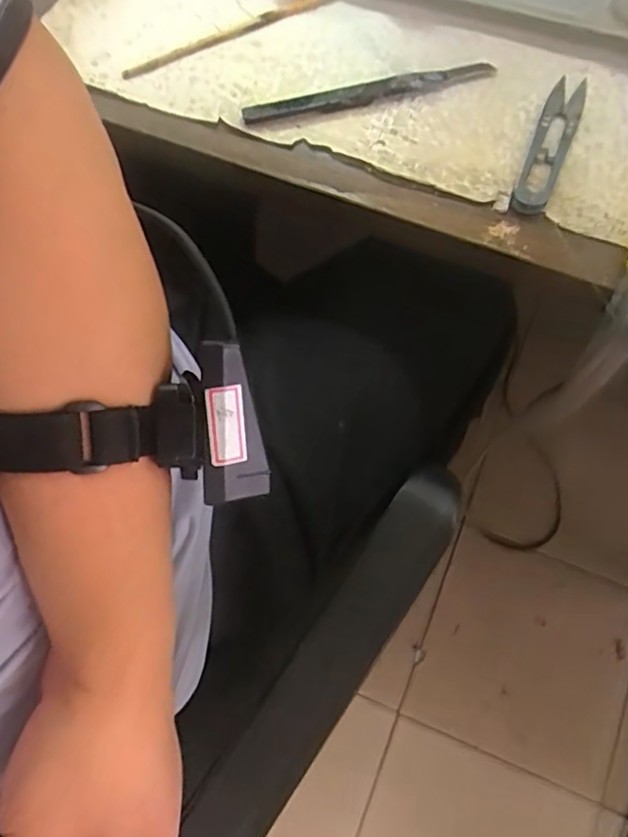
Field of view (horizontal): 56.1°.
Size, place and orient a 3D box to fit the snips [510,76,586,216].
[{"bbox_3d":[0.144,-0.168,0.359,0.022,0.006,0.107,21,75,8],"label":"snips"}]

